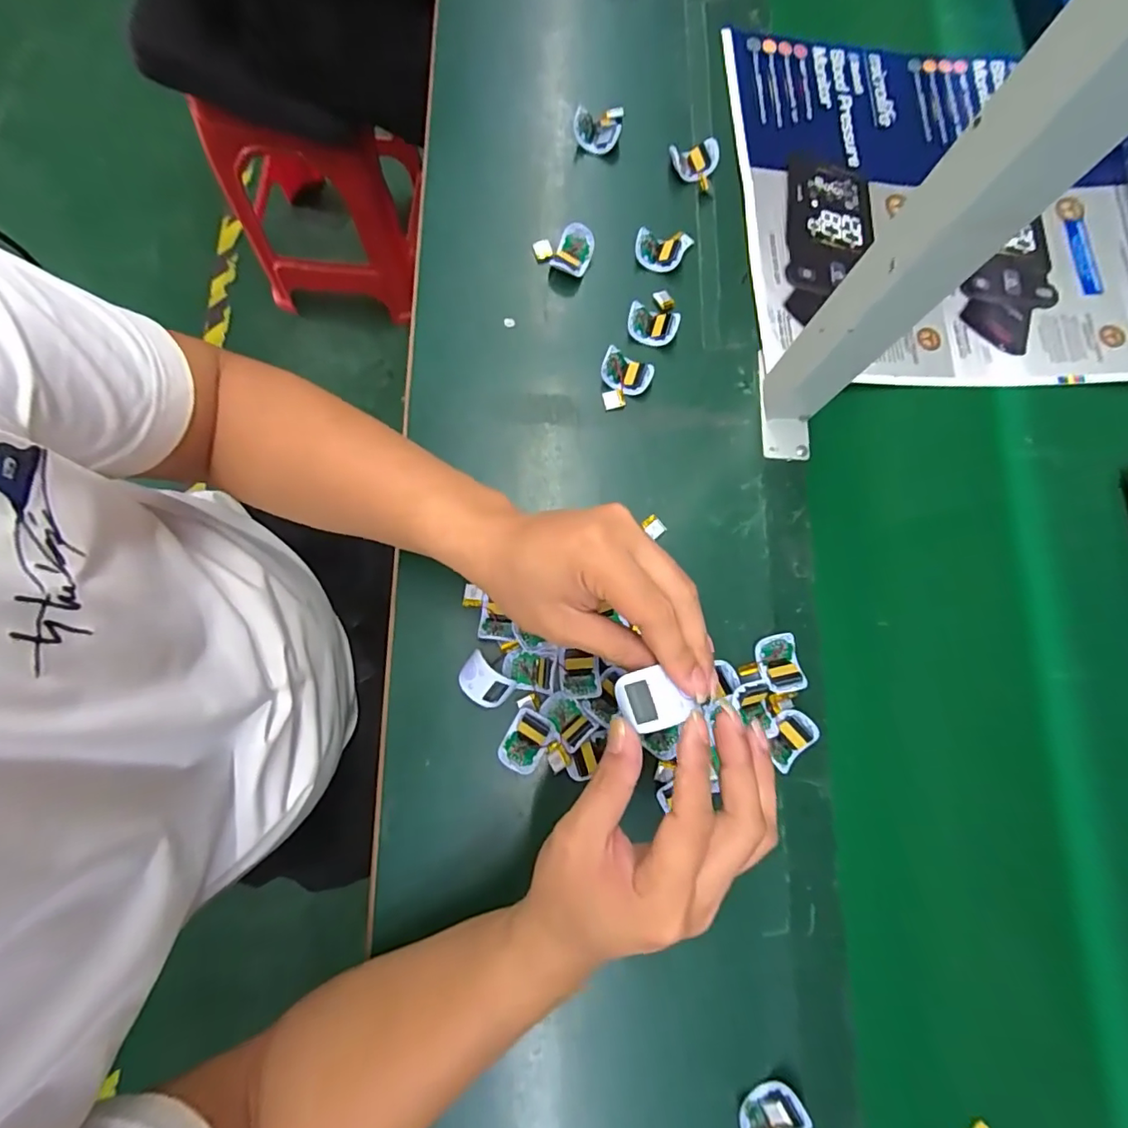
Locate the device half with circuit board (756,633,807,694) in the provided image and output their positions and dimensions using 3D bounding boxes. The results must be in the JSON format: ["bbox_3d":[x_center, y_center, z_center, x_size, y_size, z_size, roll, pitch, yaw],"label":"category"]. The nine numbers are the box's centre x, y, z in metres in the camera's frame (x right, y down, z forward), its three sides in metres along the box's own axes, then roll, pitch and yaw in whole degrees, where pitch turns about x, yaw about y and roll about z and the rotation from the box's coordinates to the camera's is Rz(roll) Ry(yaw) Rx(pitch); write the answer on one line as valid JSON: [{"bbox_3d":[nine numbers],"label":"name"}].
[{"bbox_3d":[0.164,0.076,0.414,0.031,0.019,0.041,-12,79,-4],"label":"device half with circuit board"}]

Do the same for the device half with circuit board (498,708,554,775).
[{"bbox_3d":[-0.027,0.129,0.398,0.030,0.011,0.041,27,79,4],"label":"device half with circuit board"}]

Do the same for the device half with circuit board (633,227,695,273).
[{"bbox_3d":[0.088,-0.283,0.485,0.047,0.023,0.039,15,79,2],"label":"device half with circuit board"}]

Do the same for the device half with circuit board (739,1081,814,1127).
[{"bbox_3d":[0.137,0.366,0.358,0.044,0.016,0.030,-32,81,-7],"label":"device half with circuit board"}]

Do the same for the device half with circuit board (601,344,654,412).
[{"bbox_3d":[0.049,-0.152,0.456,0.042,0.018,0.046,23,79,3],"label":"device half with circuit board"}]

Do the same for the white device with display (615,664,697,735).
[{"bbox_3d":[0.045,0.068,0.273,0.034,0.007,0.029,-16,79,-4],"label":"white device with display"}]

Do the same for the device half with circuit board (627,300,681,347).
[{"bbox_3d":[0.076,-0.206,0.469,0.043,0.020,0.029,12,79,1],"label":"device half with circuit board"}]

